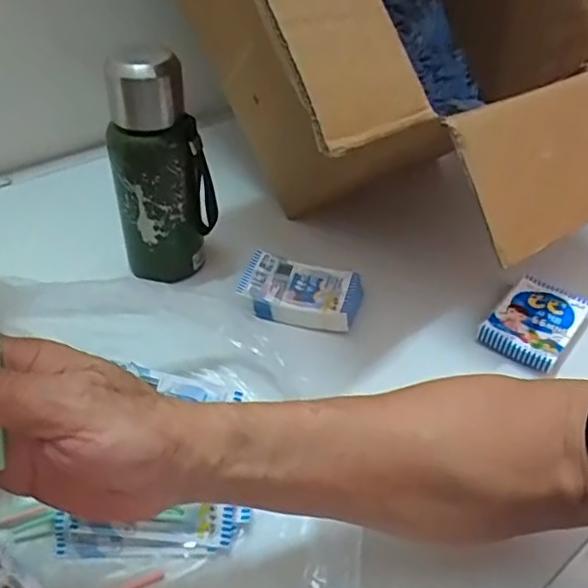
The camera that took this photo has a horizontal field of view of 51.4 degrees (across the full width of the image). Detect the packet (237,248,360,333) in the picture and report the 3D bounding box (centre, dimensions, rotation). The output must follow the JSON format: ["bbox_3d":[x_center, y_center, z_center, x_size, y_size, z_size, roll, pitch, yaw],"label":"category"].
[{"bbox_3d":[0.006,-0.001,0.577,0.110,0.023,0.070,11,42,9],"label":"packet"}]

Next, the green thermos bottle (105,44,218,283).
[{"bbox_3d":[-0.119,-0.113,0.551,0.085,0.205,0.063,-7,43,-11],"label":"green thermos bottle"}]

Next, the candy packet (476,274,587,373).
[{"bbox_3d":[0.222,0.022,0.561,0.068,0.014,0.105,29,48,26],"label":"candy packet"}]

